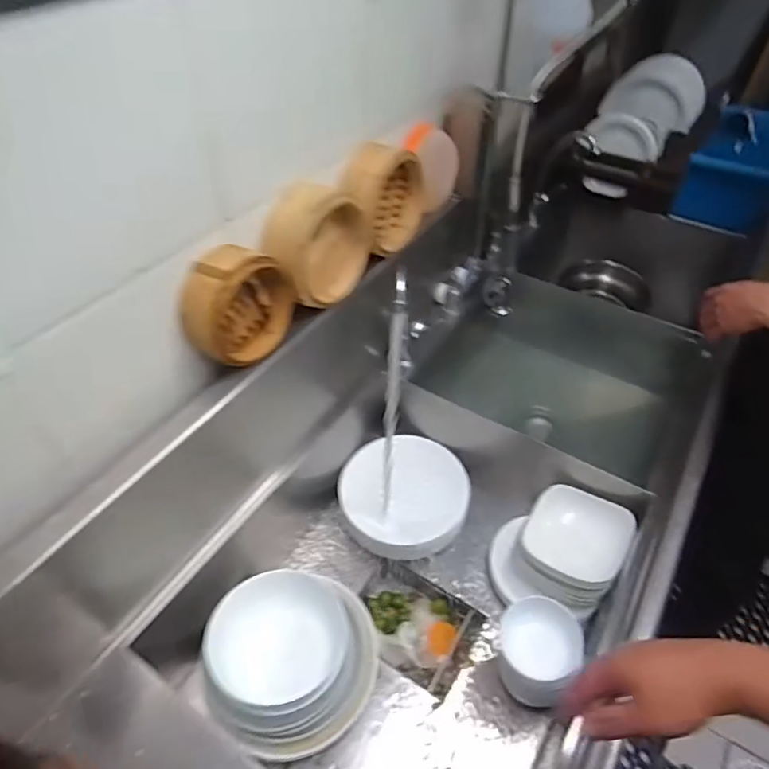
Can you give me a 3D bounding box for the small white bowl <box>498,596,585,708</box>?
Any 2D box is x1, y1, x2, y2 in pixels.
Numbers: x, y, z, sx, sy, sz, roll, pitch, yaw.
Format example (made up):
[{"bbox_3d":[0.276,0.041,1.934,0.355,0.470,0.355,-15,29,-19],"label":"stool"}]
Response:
[{"bbox_3d":[0.212,0.354,0.752,0.110,0.060,0.119,1,46,2],"label":"small white bowl"}]

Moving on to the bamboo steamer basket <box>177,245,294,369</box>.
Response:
[{"bbox_3d":[-0.186,-0.106,0.711,0.065,0.134,0.155,24,51,23],"label":"bamboo steamer basket"}]

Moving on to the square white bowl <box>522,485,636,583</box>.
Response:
[{"bbox_3d":[0.307,0.239,0.878,0.154,0.054,0.146,24,51,23],"label":"square white bowl"}]

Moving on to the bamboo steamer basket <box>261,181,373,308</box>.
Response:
[{"bbox_3d":[-0.091,-0.204,0.792,0.061,0.169,0.171,27,52,25],"label":"bamboo steamer basket"}]

